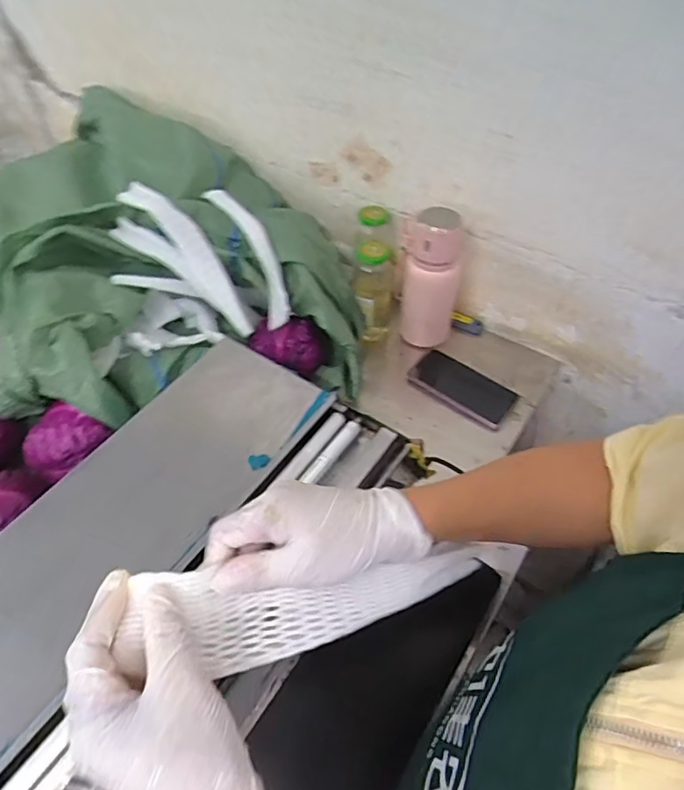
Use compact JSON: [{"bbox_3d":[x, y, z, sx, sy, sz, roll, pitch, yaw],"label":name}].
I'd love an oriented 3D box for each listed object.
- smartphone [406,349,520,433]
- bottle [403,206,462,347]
[{"bbox_3d":[0.180,-0.012,0.825,0.152,0.014,0.076,34,66,18],"label":"smartphone"},{"bbox_3d":[0.132,-0.175,0.825,0.084,0.215,0.067,-2,50,-2],"label":"bottle"}]

